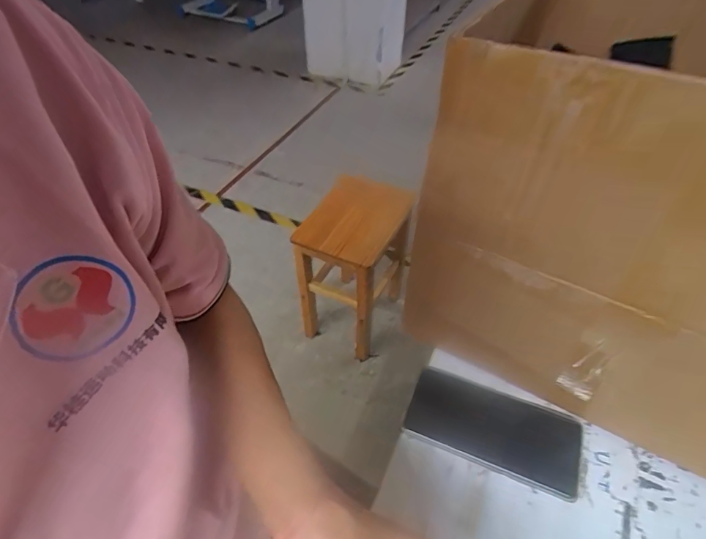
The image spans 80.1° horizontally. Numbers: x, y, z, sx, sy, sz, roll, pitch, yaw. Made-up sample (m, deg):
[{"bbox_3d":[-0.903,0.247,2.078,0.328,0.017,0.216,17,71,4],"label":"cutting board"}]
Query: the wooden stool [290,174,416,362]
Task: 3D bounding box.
[{"bbox_3d":[-0.004,0.015,1.295,0.245,0.471,0.314,23,50,20],"label":"wooden stool"}]

